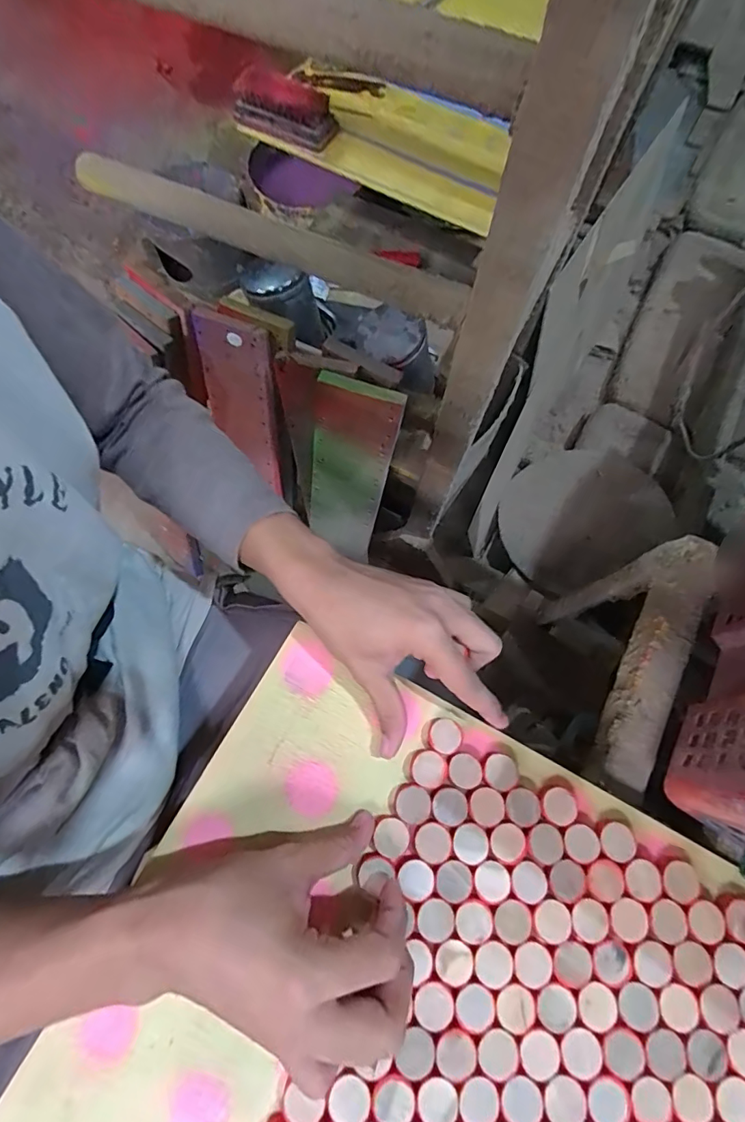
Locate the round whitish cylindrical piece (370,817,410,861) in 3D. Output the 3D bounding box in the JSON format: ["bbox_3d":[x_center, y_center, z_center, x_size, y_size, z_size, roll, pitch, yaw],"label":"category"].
[{"bbox_3d":[0.011,0.169,0.294,0.021,0.010,0.021,0,70,-1],"label":"round whitish cylindrical piece"}]

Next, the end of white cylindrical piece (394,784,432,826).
[{"bbox_3d":[0.025,0.153,0.301,0.022,0.009,0.021,0,70,-1],"label":"end of white cylindrical piece"}]

